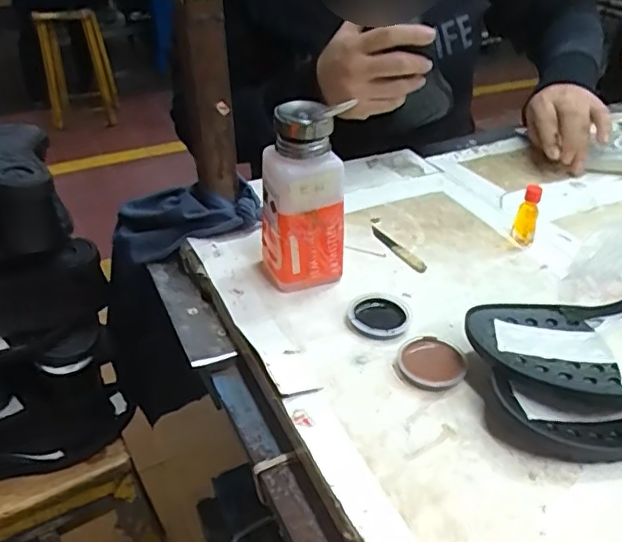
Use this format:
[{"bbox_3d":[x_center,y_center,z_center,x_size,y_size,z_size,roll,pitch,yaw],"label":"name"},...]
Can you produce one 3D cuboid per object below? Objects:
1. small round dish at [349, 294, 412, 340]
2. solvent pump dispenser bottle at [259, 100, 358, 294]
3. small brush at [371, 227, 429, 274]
[{"bbox_3d":[0.051,0.034,0.429,0.045,0.009,0.045,1,35,-1],"label":"small round dish"},{"bbox_3d":[-0.005,-0.051,0.431,0.058,0.139,0.040,-6,35,-10],"label":"solvent pump dispenser bottle"},{"bbox_3d":[0.076,-0.021,0.509,0.012,0.006,0.075,-18,39,-25],"label":"small brush"}]

